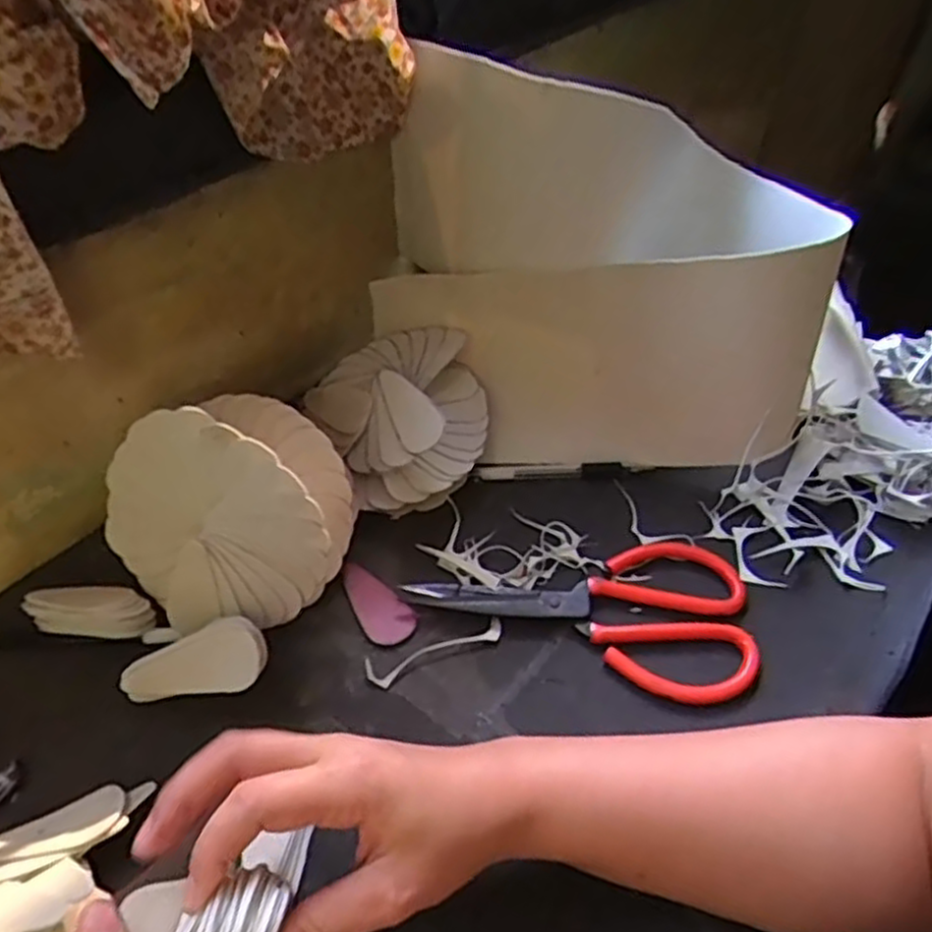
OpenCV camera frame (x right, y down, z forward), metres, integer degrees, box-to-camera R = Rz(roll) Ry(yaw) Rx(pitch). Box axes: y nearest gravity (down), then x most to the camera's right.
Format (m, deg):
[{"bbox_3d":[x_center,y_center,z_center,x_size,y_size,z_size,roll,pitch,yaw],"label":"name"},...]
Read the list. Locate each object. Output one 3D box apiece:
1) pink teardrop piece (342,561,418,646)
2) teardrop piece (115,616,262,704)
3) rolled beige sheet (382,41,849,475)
[{"bbox_3d":[-0.058,0.085,0.457,0.028,0.006,0.065,-32,54,-28],"label":"pink teardrop piece"},{"bbox_3d":[-0.142,0.109,0.390,0.072,0.038,0.006,-29,5,-5],"label":"teardrop piece"},{"bbox_3d":[0.088,-0.153,0.532,0.291,0.219,0.205,1,45,1],"label":"rolled beige sheet"}]

